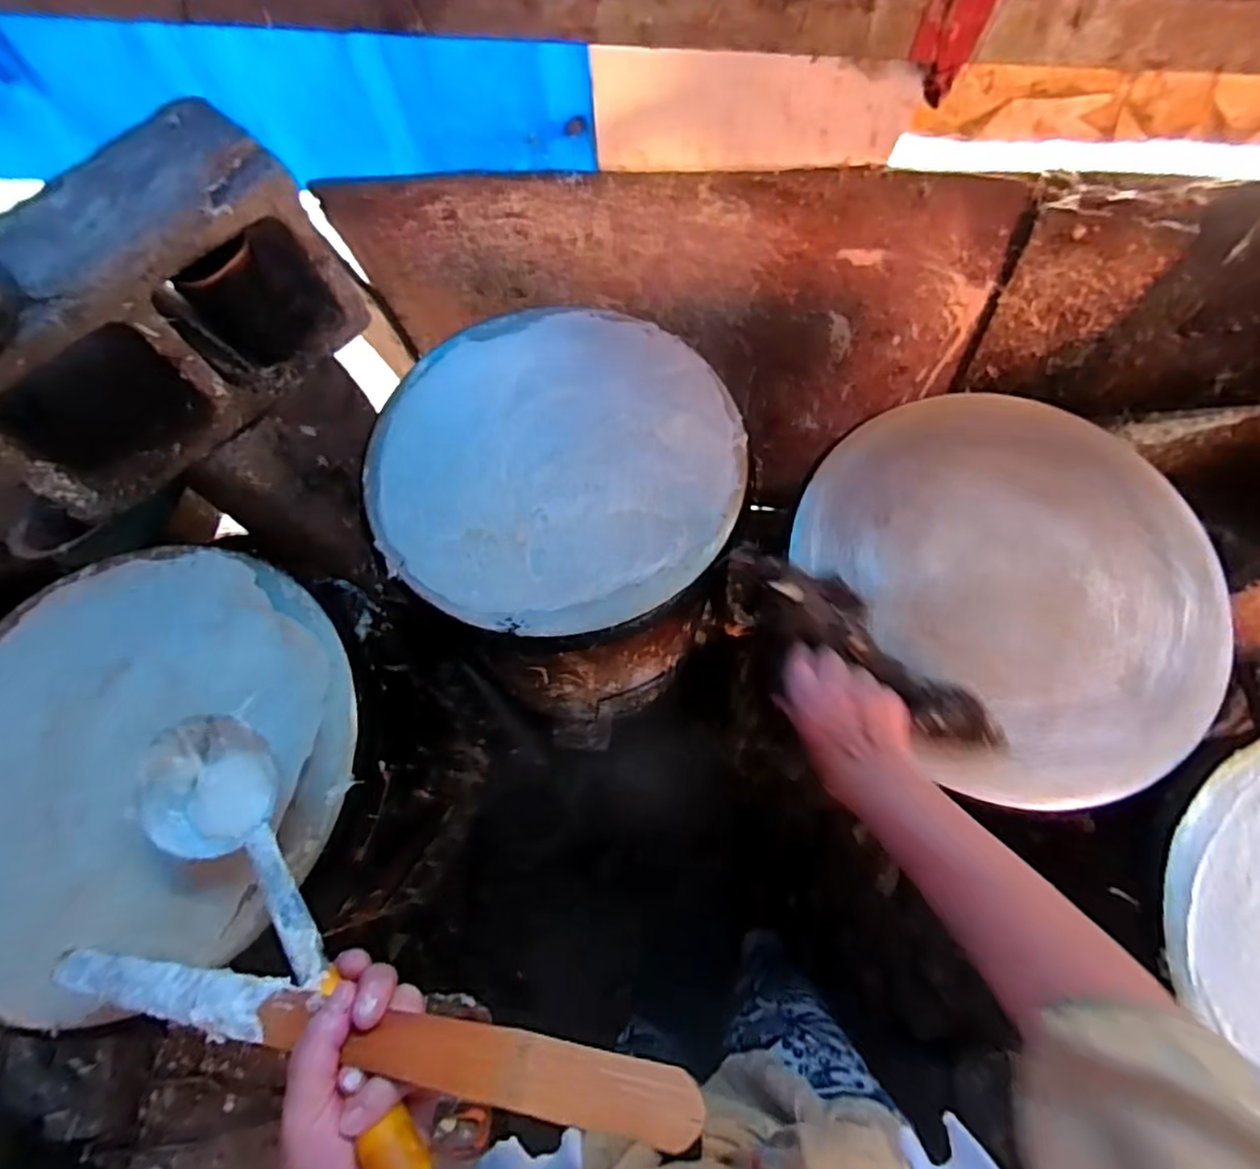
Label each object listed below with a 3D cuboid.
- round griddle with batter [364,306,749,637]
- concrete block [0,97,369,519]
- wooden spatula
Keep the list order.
[{"bbox_3d":[-0.074,-0.132,0.624,0.356,0.030,0.361,-1,69,2],"label":"round griddle with batter"},{"bbox_3d":[-0.501,-0.273,0.655,0.184,0.199,0.373,40,75,16],"label":"concrete block"},{"bbox_3d":[-0.165,0.229,0.330,0.413,0.016,0.025,-6,67,22],"label":"wooden spatula"}]

